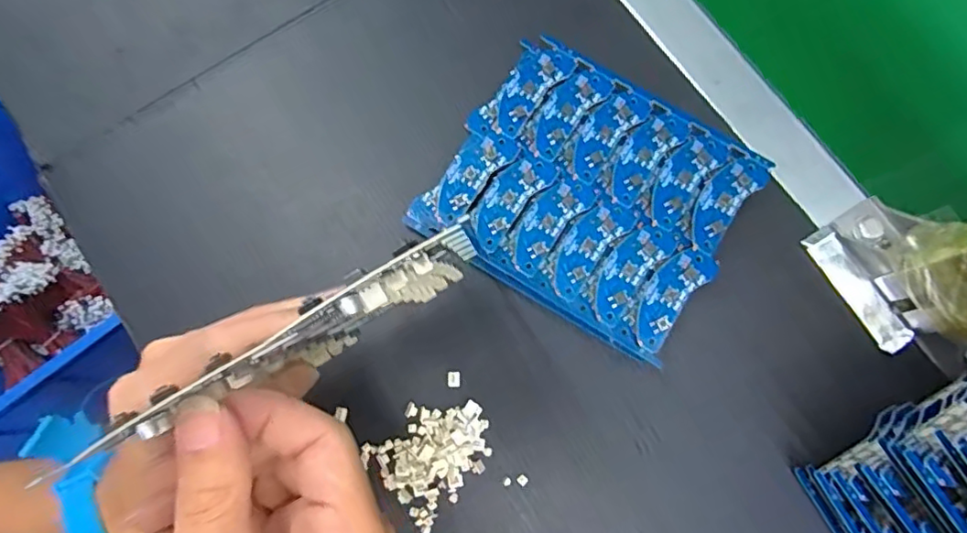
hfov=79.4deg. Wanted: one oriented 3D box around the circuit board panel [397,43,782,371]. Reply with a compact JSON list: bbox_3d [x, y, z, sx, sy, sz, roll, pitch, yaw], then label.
[{"bbox_3d":[0.061,-0.042,0.345,0.159,0.024,0.142,30,79,6],"label":"circuit board panel"}]

